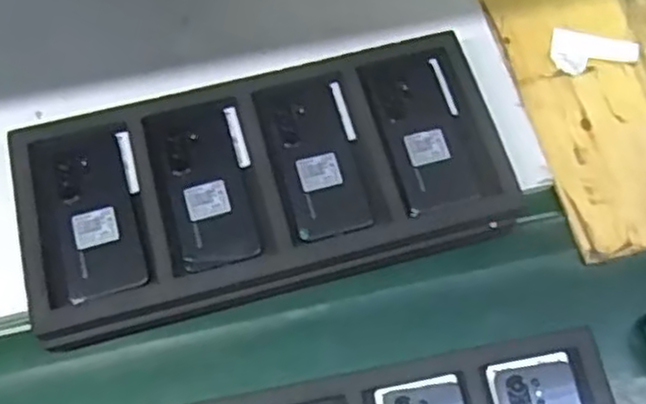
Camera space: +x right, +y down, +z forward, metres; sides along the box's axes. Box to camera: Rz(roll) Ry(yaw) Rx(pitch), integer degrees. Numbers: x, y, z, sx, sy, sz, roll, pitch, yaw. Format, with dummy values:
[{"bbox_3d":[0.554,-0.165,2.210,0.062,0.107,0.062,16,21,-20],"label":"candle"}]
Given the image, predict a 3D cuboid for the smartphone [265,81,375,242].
[{"bbox_3d":[-0.003,-0.046,0.739,0.082,0.004,0.168,-13,69,-6],"label":"smartphone"}]

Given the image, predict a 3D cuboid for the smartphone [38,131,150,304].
[{"bbox_3d":[-0.223,0.009,0.711,0.085,0.013,0.172,-16,69,-7],"label":"smartphone"}]

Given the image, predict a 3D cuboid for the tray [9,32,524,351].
[{"bbox_3d":[-0.057,-0.029,0.728,0.477,0.027,0.225,-15,69,-6],"label":"tray"}]

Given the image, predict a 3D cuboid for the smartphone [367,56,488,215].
[{"bbox_3d":[0.107,-0.073,0.753,0.083,0.006,0.171,-13,69,-6],"label":"smartphone"}]

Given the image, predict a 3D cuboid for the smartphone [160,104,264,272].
[{"bbox_3d":[-0.114,-0.019,0.727,0.081,0.015,0.177,-12,69,-5],"label":"smartphone"}]

